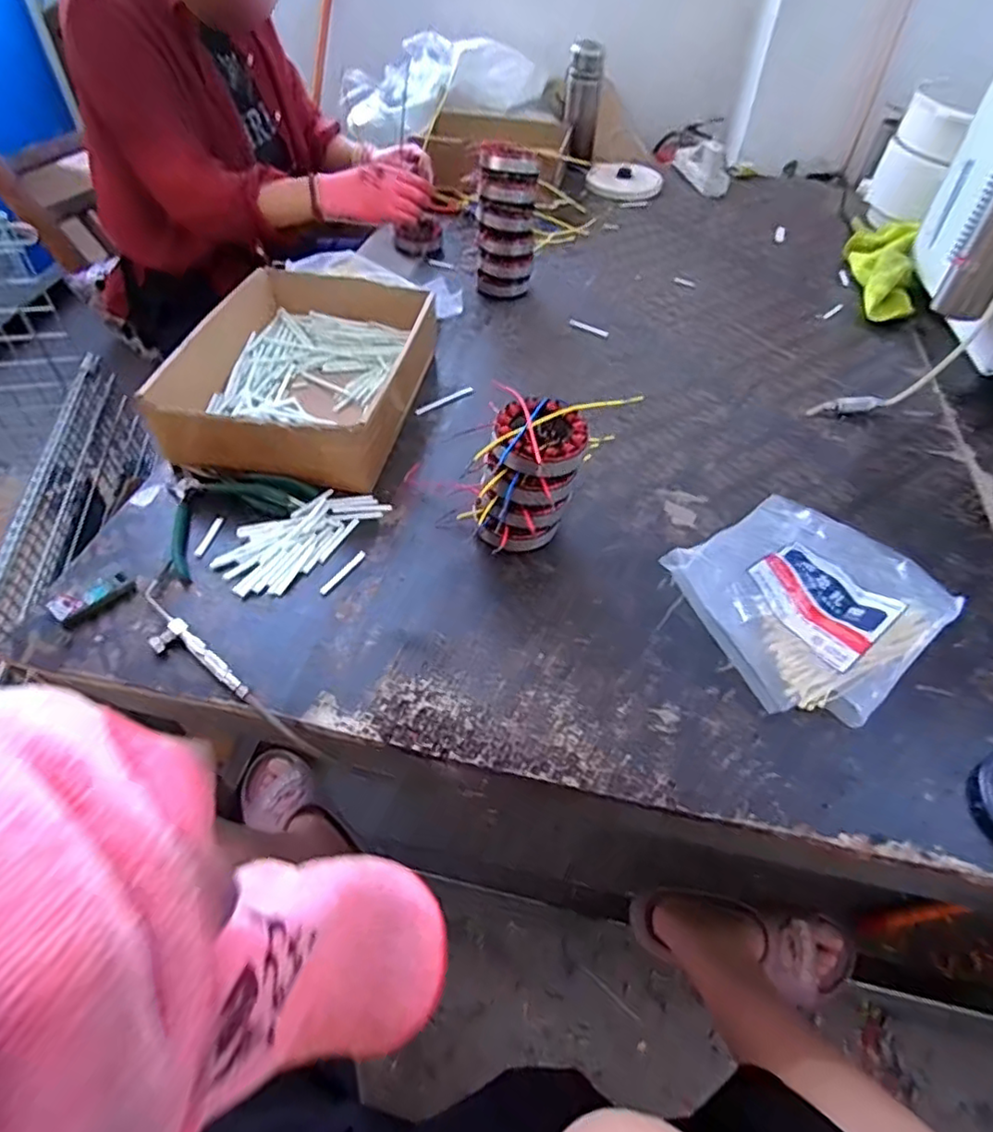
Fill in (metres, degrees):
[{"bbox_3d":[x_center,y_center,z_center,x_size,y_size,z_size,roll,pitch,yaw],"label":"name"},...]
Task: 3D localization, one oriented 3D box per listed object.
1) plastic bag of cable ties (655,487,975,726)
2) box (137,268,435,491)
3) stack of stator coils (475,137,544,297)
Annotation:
[{"bbox_3d":[0.299,0.017,0.571,0.243,0.055,0.196,-32,59,-26],"label":"plastic bag of cable ties"},{"bbox_3d":[-0.222,-0.235,0.738,0.239,0.083,0.320,9,51,5],"label":"box"},{"bbox_3d":[0.014,-0.523,0.934,0.086,0.182,0.093,1,50,-2],"label":"stack of stator coils"}]

